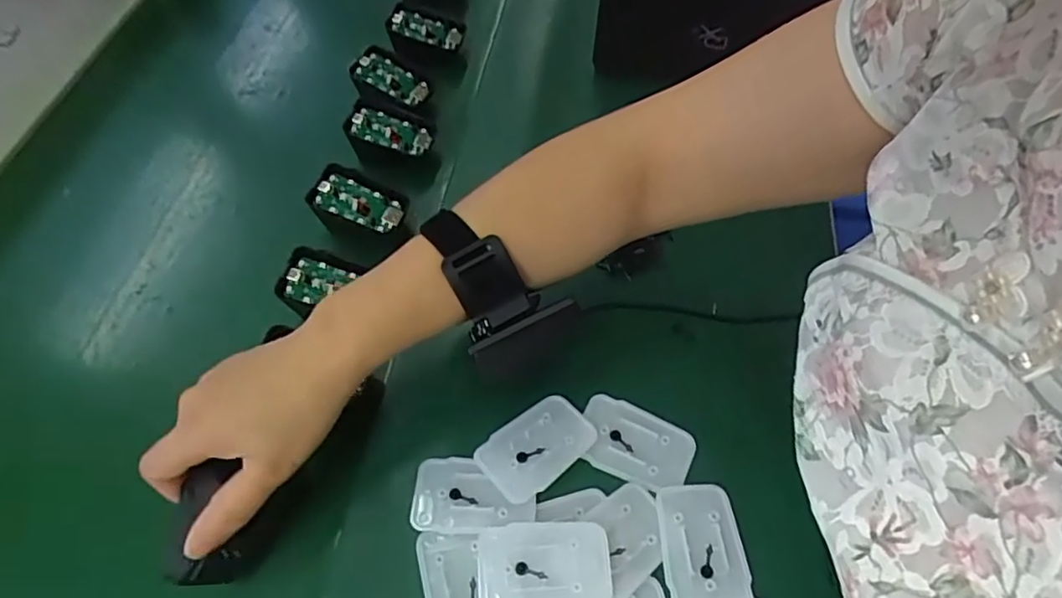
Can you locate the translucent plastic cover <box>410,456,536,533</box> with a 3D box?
[{"bbox_3d":[-0.033,0.113,0.357,0.070,0.009,0.042,-1,57,2],"label":"translucent plastic cover"}]

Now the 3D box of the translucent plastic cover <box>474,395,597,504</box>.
[{"bbox_3d":[0.004,0.088,0.371,0.068,0.010,0.045,-37,63,-20],"label":"translucent plastic cover"}]

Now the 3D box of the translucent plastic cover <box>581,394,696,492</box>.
[{"bbox_3d":[0.063,0.088,0.374,0.068,0.004,0.045,21,60,16],"label":"translucent plastic cover"}]

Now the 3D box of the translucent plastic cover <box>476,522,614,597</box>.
[{"bbox_3d":[0.007,0.145,0.330,0.070,0.014,0.043,-4,57,0],"label":"translucent plastic cover"}]

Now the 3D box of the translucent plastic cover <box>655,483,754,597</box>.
[{"bbox_3d":[0.095,0.137,0.338,0.043,0.004,0.069,-4,57,0],"label":"translucent plastic cover"}]

